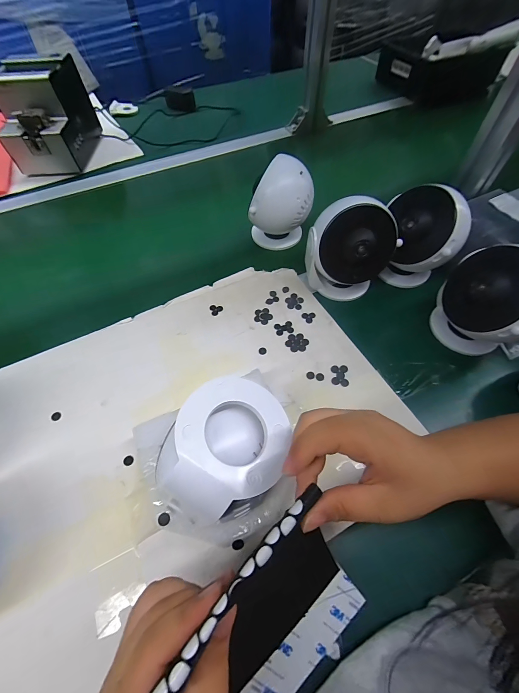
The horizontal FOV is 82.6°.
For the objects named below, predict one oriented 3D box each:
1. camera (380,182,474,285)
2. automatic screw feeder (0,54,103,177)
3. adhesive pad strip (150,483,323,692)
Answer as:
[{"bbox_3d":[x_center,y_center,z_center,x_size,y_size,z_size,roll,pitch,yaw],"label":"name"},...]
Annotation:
[{"bbox_3d":[0.218,-0.141,0.403,0.083,0.118,0.089,-1,58,1],"label":"camera"},{"bbox_3d":[-0.435,-0.472,0.605,0.126,0.144,0.177,0,58,1],"label":"automatic screw feeder"},{"bbox_3d":[-0.007,0.119,0.151,0.010,0.004,0.118,37,62,22],"label":"adhesive pad strip"}]

